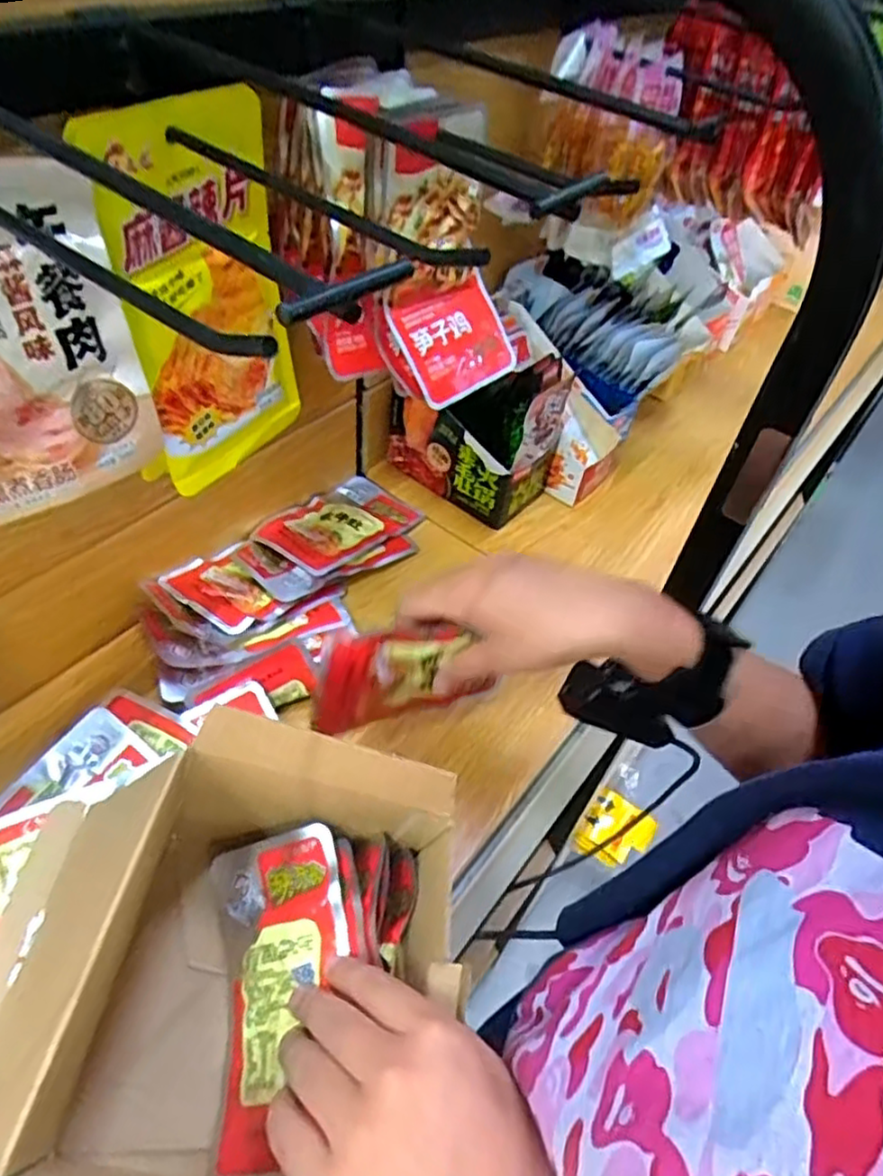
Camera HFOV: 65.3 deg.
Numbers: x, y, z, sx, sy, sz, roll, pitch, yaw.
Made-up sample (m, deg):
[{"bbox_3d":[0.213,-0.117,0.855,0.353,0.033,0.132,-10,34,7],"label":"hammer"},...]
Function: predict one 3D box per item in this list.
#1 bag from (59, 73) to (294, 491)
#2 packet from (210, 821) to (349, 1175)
[{"bbox_3d":[-0.125,-0.153,0.372,0.033,0.184,0.104,21,50,12],"label":"bag"},{"bbox_3d":[-0.083,0.202,0.342,0.088,0.022,0.147,-21,57,25],"label":"packet"}]

